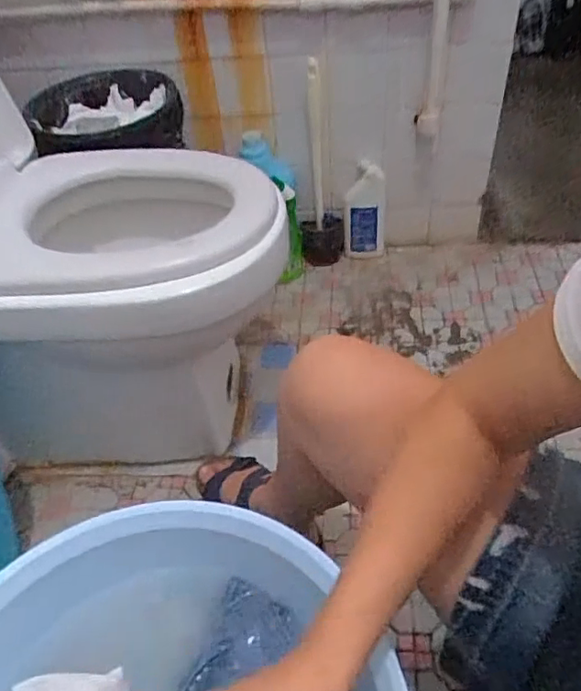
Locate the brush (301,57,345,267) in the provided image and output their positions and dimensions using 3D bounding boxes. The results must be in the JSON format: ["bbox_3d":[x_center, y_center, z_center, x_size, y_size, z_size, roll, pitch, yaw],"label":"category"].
[{"bbox_3d":[0.064,-0.378,1.207,0.093,0.430,0.103,0,45,6],"label":"brush"}]

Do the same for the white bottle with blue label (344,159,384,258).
[{"bbox_3d":[0.166,-0.293,1.264,0.091,0.208,0.051,-6,45,0],"label":"white bottle with blue label"}]

